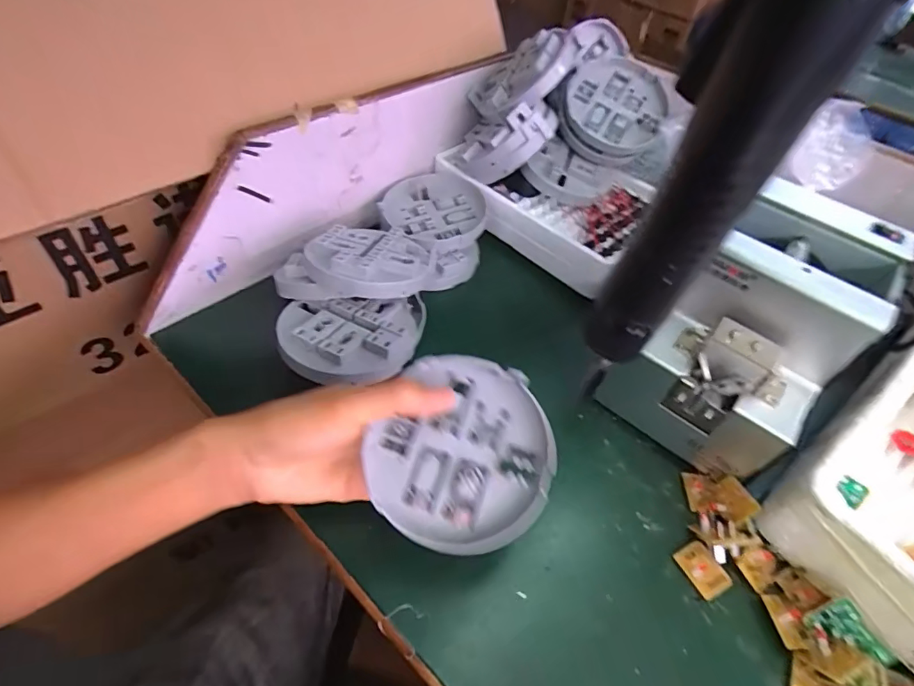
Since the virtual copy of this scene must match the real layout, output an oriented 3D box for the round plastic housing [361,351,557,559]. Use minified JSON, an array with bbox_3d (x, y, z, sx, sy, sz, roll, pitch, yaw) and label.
[{"bbox_3d":[0.003,0.063,0.277,0.100,0.017,0.104,-2,72,5],"label":"round plastic housing"}]

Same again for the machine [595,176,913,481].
[{"bbox_3d":[0.219,-0.007,0.366,0.183,0.150,0.120,-34,60,-30],"label":"machine"}]

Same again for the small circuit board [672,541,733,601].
[{"bbox_3d":[0.161,0.148,0.316,0.023,0.008,0.031,-31,59,-5],"label":"small circuit board"}]

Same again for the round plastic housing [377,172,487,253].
[{"bbox_3d":[-0.022,-0.136,0.491,0.101,0.022,0.100,3,49,-4],"label":"round plastic housing"}]

